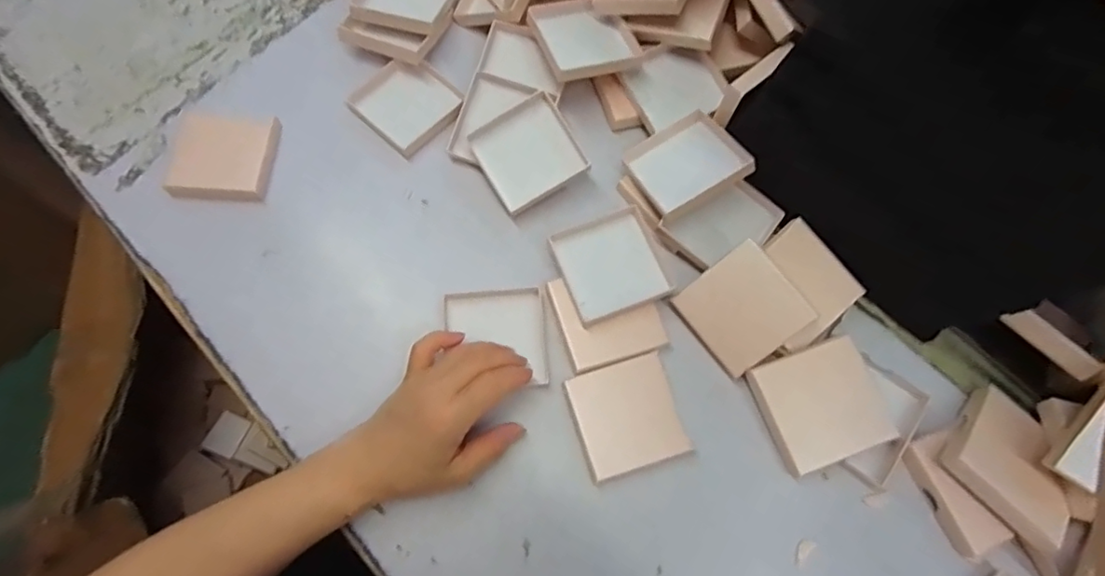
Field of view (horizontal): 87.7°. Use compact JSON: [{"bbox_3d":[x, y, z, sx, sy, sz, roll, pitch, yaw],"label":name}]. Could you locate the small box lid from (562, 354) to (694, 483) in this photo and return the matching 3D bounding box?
[{"bbox_3d":[0.053,0.092,0.413,0.074,0.009,0.074,-16,71,-7],"label":"small box lid"}]

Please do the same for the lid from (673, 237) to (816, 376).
[{"bbox_3d":[0.139,0.014,0.420,0.077,0.007,0.077,-41,81,13],"label":"lid"}]

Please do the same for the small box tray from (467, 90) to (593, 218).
[{"bbox_3d":[-0.020,-0.108,0.464,0.076,0.020,0.076,-31,90,9],"label":"small box tray"}]

